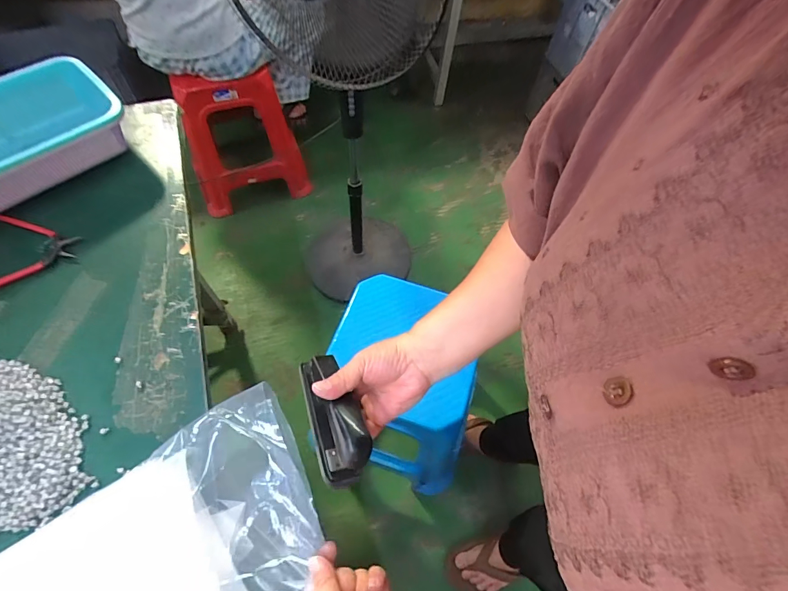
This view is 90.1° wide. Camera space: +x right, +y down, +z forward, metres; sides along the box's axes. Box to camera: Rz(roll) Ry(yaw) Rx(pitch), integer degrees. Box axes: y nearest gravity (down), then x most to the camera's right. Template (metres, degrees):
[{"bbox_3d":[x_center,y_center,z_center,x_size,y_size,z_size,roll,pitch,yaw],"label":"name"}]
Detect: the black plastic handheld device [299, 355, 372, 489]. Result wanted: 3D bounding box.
[{"bbox_3d":[-0.056,0.110,0.370,0.049,0.056,0.123,-15,62,-11],"label":"black plastic handheld device"}]

